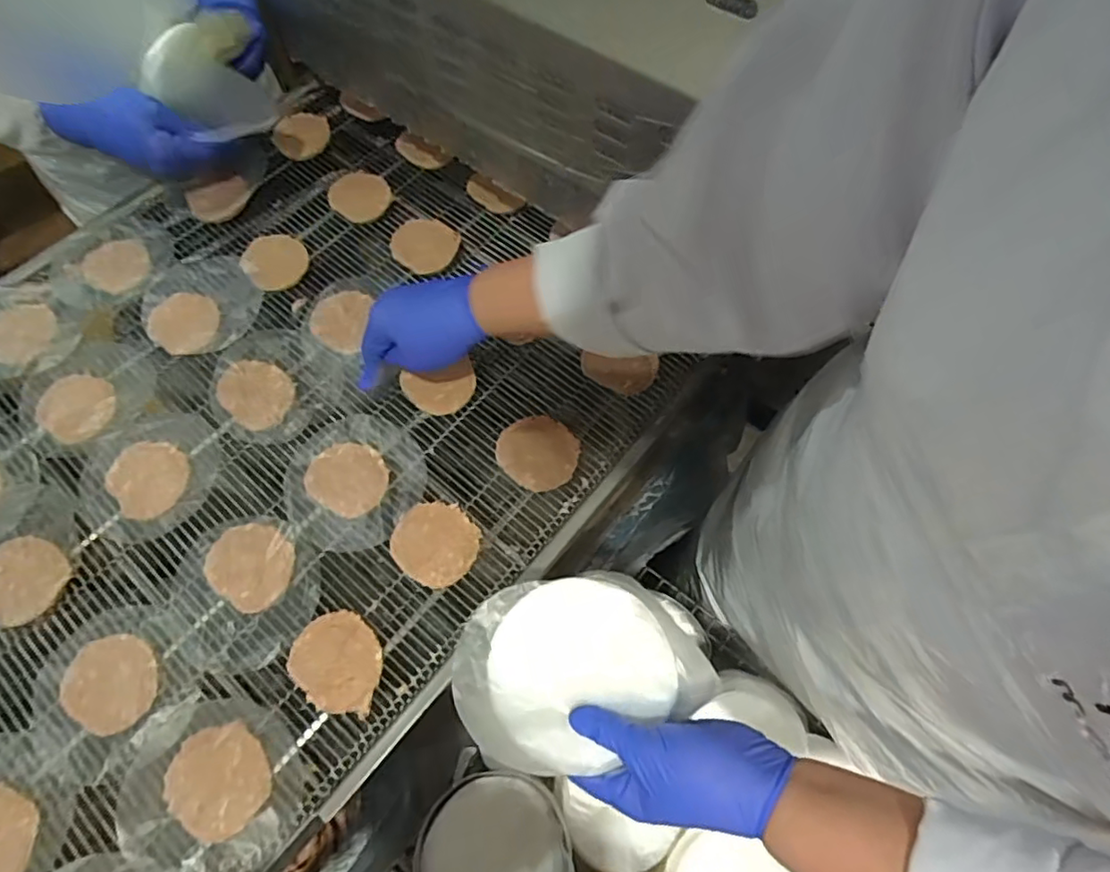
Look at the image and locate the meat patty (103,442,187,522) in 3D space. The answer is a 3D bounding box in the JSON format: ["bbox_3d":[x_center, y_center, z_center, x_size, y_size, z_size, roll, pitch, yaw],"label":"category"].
[{"bbox_3d":[-0.357,0.036,0.525,0.063,0.006,0.069,-39,70,-17],"label":"meat patty"}]

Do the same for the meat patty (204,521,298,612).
[{"bbox_3d":[-0.249,0.105,0.490,0.070,0.010,0.063,30,67,13],"label":"meat patty"}]

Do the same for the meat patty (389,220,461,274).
[{"bbox_3d":[-0.138,-0.205,0.634,0.064,0.011,0.070,0,64,0],"label":"meat patty"}]

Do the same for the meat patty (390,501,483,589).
[{"bbox_3d":[-0.100,0.089,0.498,0.067,0.008,0.070,0,64,0],"label":"meat patty"}]

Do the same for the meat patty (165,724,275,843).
[{"bbox_3d":[-0.240,0.243,0.424,0.069,0.007,0.065,0,64,0],"label":"meat patty"}]

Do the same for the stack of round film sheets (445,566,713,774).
[{"bbox_3d":[0.016,0.155,0.400,0.162,0.032,0.117,-8,64,-4],"label":"stack of round film sheets"}]

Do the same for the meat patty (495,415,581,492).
[{"bbox_3d":[-0.014,0.014,0.532,0.069,0.011,0.068,0,64,0],"label":"meat patty"}]

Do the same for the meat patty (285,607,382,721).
[{"bbox_3d":[-0.164,0.175,0.458,0.063,0.007,0.077,-40,71,-18],"label":"meat patty"}]

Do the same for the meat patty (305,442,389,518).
[{"bbox_3d":[-0.180,0.036,0.523,0.070,0.005,0.062,24,66,11],"label":"meat patty"}]

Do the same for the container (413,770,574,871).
[{"bbox_3d":[-0.060,0.399,0.565,0.143,0.035,0.138,-36,74,-10],"label":"container"}]

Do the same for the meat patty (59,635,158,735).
[{"bbox_3d":[-0.337,0.186,0.454,0.071,0.004,0.063,21,66,10],"label":"meat patty"}]

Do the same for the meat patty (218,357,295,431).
[{"bbox_3d":[-0.278,-0.041,0.558,0.071,0.011,0.060,31,68,14],"label":"meat patty"}]

